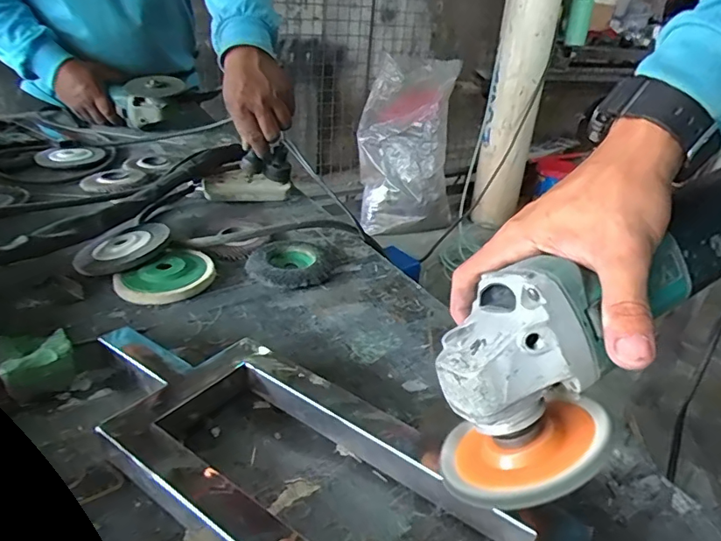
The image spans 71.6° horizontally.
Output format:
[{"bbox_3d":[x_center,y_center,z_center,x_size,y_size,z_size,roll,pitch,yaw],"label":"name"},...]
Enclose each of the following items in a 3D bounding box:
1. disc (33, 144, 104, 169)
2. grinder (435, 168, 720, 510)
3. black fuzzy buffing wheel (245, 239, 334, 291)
[{"bbox_3d":[-0.455,-0.179,0.782,0.093,0.015,0.093,-12,32,-29],"label":"disc"},{"bbox_3d":[0.147,0.020,0.288,0.266,0.091,0.096,-36,41,-10],"label":"grinder"},{"bbox_3d":[-0.078,-0.006,0.556,0.088,0.018,0.094,4,28,-2],"label":"black fuzzy buffing wheel"}]

